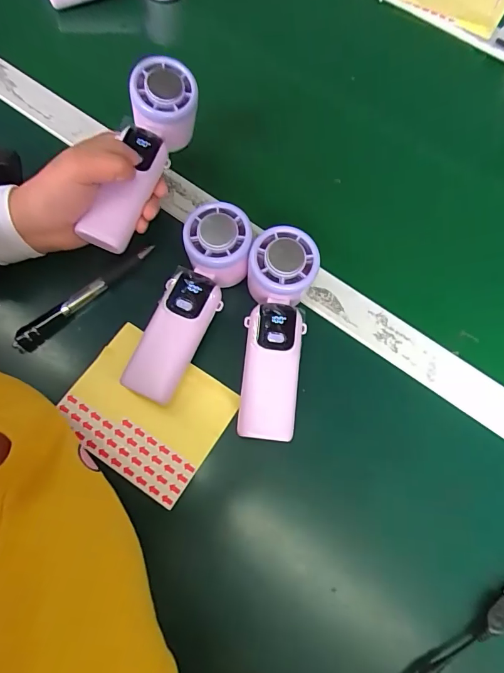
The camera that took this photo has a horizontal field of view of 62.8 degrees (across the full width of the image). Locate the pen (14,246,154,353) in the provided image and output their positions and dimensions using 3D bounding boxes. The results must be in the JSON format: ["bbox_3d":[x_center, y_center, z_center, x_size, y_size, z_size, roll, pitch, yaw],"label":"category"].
[{"bbox_3d":[-0.143,-0.035,0.358,0.137,0.013,0.014,-40,77,-17],"label":"pen"}]

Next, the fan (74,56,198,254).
[{"bbox_3d":[-0.093,-0.150,0.356,0.050,0.053,0.163,20,83,7],"label":"fan"}]

